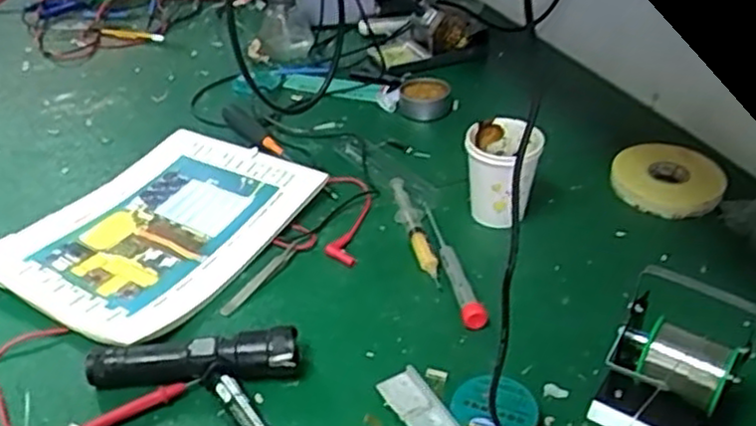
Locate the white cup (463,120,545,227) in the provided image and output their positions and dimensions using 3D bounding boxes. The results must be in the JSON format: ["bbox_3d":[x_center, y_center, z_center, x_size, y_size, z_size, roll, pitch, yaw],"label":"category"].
[{"bbox_3d":[0.123,-0.036,0.750,0.074,0.095,0.068,7,35,11],"label":"white cup"}]

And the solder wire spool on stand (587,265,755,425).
[{"bbox_3d":[0.210,0.104,0.532,0.091,0.111,0.080,23,41,31],"label":"solder wire spool on stand"}]

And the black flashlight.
[{"bbox_3d":[-0.144,0.116,0.586,0.160,0.034,0.029,-3,34,-3],"label":"black flashlight"}]

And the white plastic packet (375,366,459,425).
[{"bbox_3d":[0.037,0.153,0.553,0.032,0.011,0.097,-20,39,-26],"label":"white plastic packet"}]

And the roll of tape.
[{"bbox_3d":[0.309,-0.039,0.804,0.110,0.028,0.110,0,34,0],"label":"roll of tape"}]

